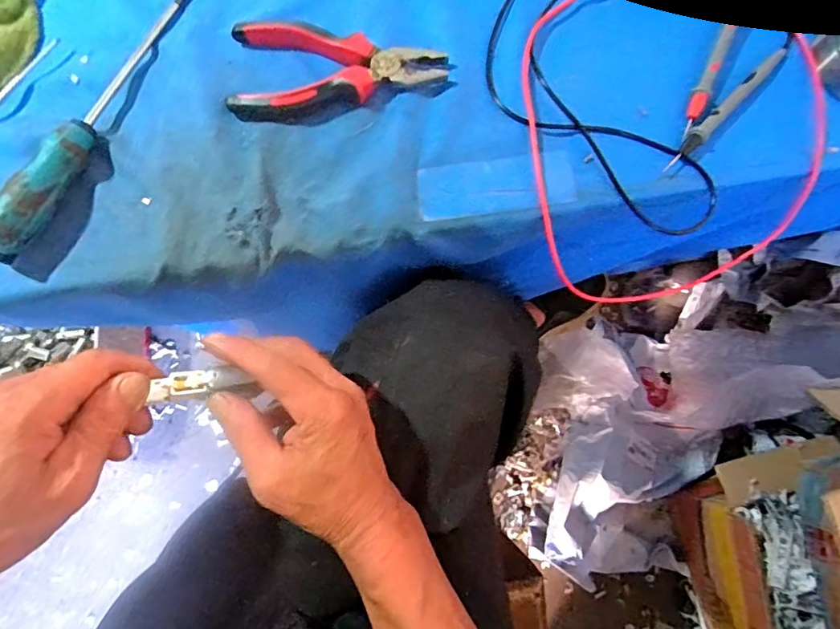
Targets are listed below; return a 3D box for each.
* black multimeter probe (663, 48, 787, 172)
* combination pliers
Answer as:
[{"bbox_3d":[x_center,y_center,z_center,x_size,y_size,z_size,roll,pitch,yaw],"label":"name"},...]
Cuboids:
[{"bbox_3d":[0.232,-0.158,0.376,0.143,0.010,0.013,-43,82,-9],"label":"black multimeter probe"},{"bbox_3d":[-0.060,-0.181,0.370,0.153,0.017,0.074,0,78,-1],"label":"combination pliers"}]

